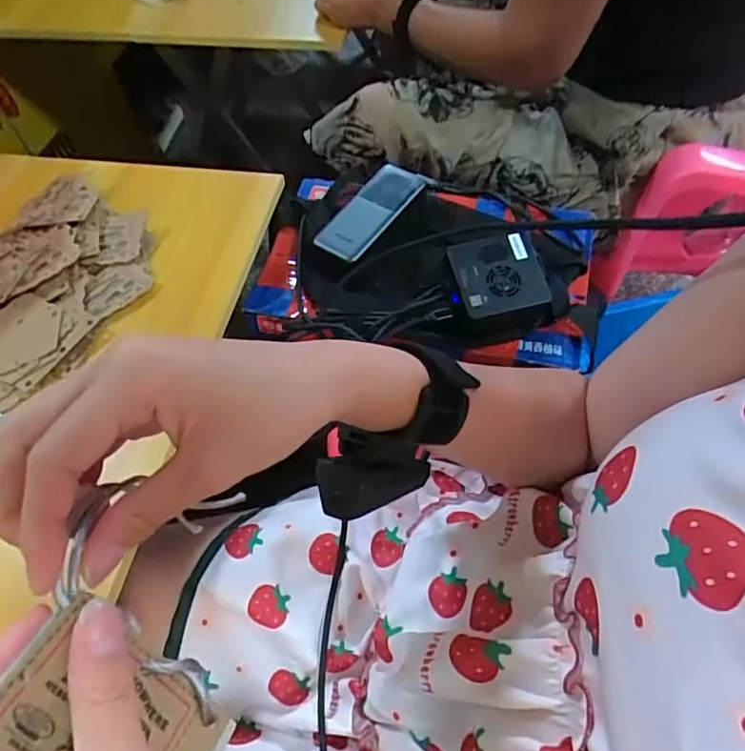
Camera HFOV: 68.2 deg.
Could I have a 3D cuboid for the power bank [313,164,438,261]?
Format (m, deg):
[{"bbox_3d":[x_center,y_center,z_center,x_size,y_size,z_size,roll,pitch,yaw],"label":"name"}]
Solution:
[{"bbox_3d":[0.002,-0.168,0.549,0.048,0.016,0.134,30,64,22],"label":"power bank"}]

